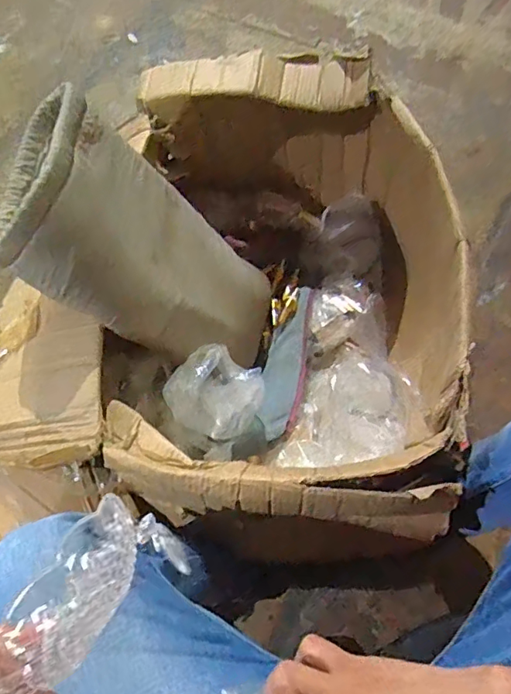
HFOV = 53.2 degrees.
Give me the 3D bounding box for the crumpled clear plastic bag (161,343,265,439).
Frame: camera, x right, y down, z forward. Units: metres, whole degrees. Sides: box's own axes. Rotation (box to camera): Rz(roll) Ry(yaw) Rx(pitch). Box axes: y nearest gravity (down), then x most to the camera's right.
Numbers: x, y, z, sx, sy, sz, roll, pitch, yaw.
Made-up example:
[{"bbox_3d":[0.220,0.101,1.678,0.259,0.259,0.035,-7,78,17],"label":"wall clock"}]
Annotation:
[{"bbox_3d":[-0.057,0.066,0.739,0.109,0.125,0.136,29,71,16],"label":"crumpled clear plastic bag"}]

